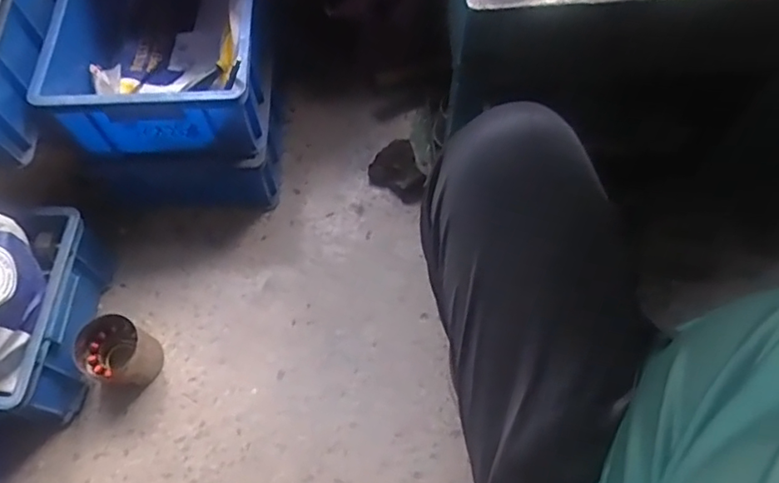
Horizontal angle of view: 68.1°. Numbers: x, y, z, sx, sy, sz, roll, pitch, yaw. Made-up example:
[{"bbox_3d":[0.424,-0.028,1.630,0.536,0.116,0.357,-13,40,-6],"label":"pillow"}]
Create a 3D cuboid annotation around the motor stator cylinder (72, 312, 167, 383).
[{"bbox_3d":[-0.405,0.168,0.867,0.100,0.081,0.090,28,67,13],"label":"motor stator cylinder"}]

